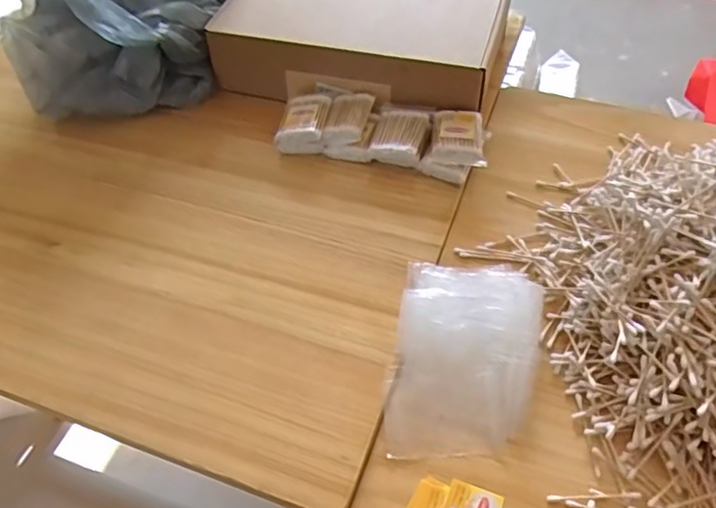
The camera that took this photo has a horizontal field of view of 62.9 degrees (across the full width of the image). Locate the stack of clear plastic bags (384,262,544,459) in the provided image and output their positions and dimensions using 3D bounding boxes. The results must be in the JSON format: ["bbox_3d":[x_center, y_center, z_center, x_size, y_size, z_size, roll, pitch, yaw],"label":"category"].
[{"bbox_3d":[0.098,0.088,0.535,0.125,0.030,0.193,7,54,10],"label":"stack of clear plastic bags"}]

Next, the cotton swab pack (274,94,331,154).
[{"bbox_3d":[-0.064,-0.155,0.718,0.057,0.045,0.078,4,54,8],"label":"cotton swab pack"}]

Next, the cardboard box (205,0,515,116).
[{"bbox_3d":[0.015,-0.300,0.784,0.357,0.092,0.248,10,55,12],"label":"cardboard box"}]

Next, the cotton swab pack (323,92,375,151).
[{"bbox_3d":[-0.010,-0.159,0.720,0.049,0.040,0.082,7,54,10],"label":"cotton swab pack"}]

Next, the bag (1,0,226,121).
[{"bbox_3d":[-0.301,-0.337,0.790,0.241,0.181,0.334,8,54,10],"label":"bag"}]

